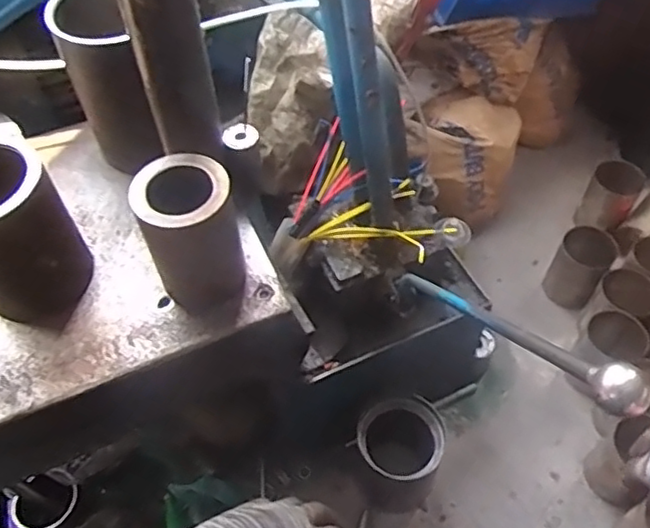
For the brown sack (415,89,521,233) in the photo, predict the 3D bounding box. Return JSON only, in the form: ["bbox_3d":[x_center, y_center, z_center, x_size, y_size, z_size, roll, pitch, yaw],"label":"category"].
[{"bbox_3d":[0.269,-0.191,1.213,0.195,0.179,0.191,9,55,8],"label":"brown sack"}]

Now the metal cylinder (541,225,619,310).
[{"bbox_3d":[0.455,0.014,1.130,0.090,0.145,0.089,31,61,22],"label":"metal cylinder"}]

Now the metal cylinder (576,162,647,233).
[{"bbox_3d":[0.545,-0.113,1.215,0.092,0.159,0.086,30,60,21],"label":"metal cylinder"}]

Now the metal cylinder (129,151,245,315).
[{"bbox_3d":[-0.128,-0.027,0.617,0.081,0.146,0.088,-8,54,-4],"label":"metal cylinder"}]

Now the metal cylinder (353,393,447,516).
[{"bbox_3d":[0.112,0.276,0.918,0.117,0.162,0.122,-1,54,1],"label":"metal cylinder"}]

